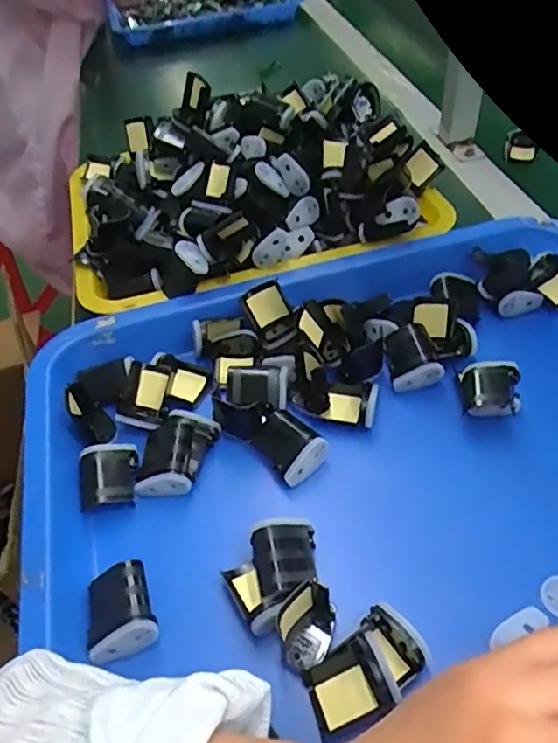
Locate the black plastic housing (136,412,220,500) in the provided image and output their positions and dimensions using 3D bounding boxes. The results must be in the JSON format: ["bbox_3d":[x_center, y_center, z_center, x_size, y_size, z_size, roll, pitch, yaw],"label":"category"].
[{"bbox_3d":[-0.067,0.051,0.362,0.040,0.023,0.060,11,50,16],"label":"black plastic housing"}]

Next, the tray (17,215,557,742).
[{"bbox_3d":[0.078,0.056,0.358,0.445,0.072,0.333,-14,48,-6],"label":"tray"}]

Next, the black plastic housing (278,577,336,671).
[{"bbox_3d":[0.015,0.131,0.291,0.026,0.021,0.039,10,50,15],"label":"black plastic housing"}]

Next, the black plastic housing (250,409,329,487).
[{"bbox_3d":[0.007,0.045,0.362,0.037,0.021,0.045,-32,53,-21],"label":"black plastic housing"}]

